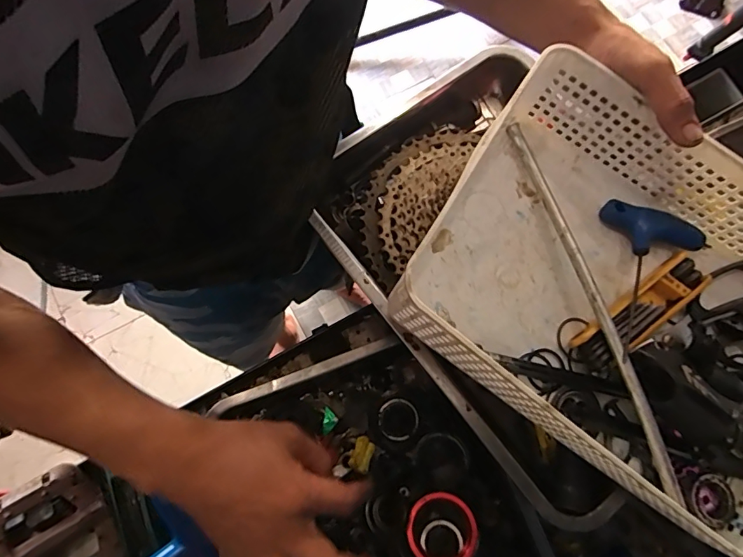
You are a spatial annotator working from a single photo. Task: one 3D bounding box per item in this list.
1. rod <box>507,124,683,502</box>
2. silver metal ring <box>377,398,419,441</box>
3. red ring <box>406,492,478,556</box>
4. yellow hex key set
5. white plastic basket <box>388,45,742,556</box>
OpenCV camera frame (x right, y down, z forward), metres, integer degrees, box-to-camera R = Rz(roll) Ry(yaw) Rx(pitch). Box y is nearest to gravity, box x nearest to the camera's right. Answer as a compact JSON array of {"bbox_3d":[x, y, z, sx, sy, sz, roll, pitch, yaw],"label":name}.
[{"bbox_3d":[0.170,0.008,0.362,0.006,0.014,0.309,2,65,-45],"label":"rod"},{"bbox_3d":[0.026,0.138,0.450,0.040,0.006,0.040,0,74,0],"label":"silver metal ring"},{"bbox_3d":[0.062,0.224,0.409,0.061,0.008,0.060,-28,61,-4],"label":"red ring"},{"bbox_3d":[0.217,0.025,0.367,0.125,0.027,0.035,-34,77,-9],"label":"yellow hex key set"},{"bbox_3d":[0.204,0.020,0.350,0.323,0.090,0.235,35,77,9],"label":"white plastic basket"}]

